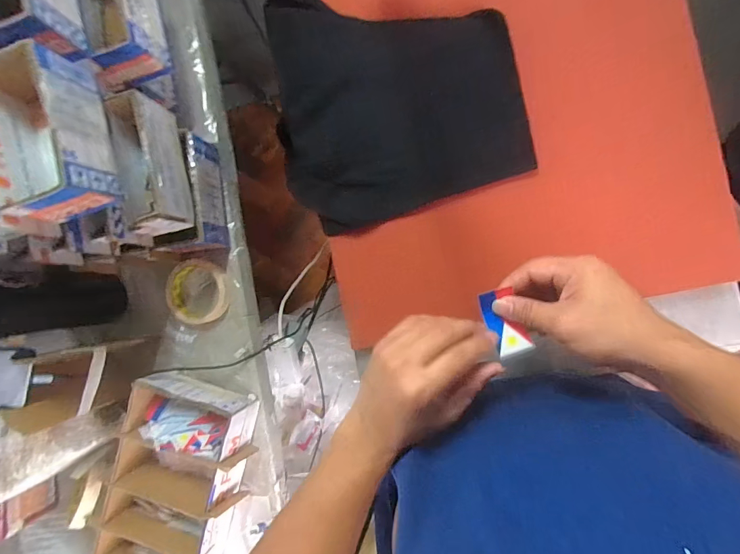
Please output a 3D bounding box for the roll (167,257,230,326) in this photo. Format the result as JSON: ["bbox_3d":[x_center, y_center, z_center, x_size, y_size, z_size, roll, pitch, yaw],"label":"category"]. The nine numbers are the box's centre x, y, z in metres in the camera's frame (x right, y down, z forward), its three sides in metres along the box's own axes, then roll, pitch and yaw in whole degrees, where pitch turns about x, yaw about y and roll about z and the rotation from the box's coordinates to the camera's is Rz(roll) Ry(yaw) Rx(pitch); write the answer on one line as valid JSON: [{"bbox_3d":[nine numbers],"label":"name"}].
[{"bbox_3d":[-0.259,0.023,0.589,0.097,0.026,0.090,0,90,9],"label":"roll"}]

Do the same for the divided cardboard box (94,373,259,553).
[{"bbox_3d":[-0.321,0.466,0.588,0.184,0.107,0.633,18,92,8],"label":"divided cardboard box"}]

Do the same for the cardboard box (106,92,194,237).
[{"bbox_3d":[-0.274,-0.136,0.486,0.063,0.077,0.165,-11,88,9],"label":"cardboard box"}]

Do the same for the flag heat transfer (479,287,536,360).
[{"bbox_3d":[0.117,0.039,0.344,0.029,0.007,0.057,-25,82,15],"label":"flag heat transfer"}]

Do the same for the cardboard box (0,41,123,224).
[{"bbox_3d":[-0.338,-0.143,0.415,0.097,0.075,0.157,-17,87,8],"label":"cardboard box"}]

